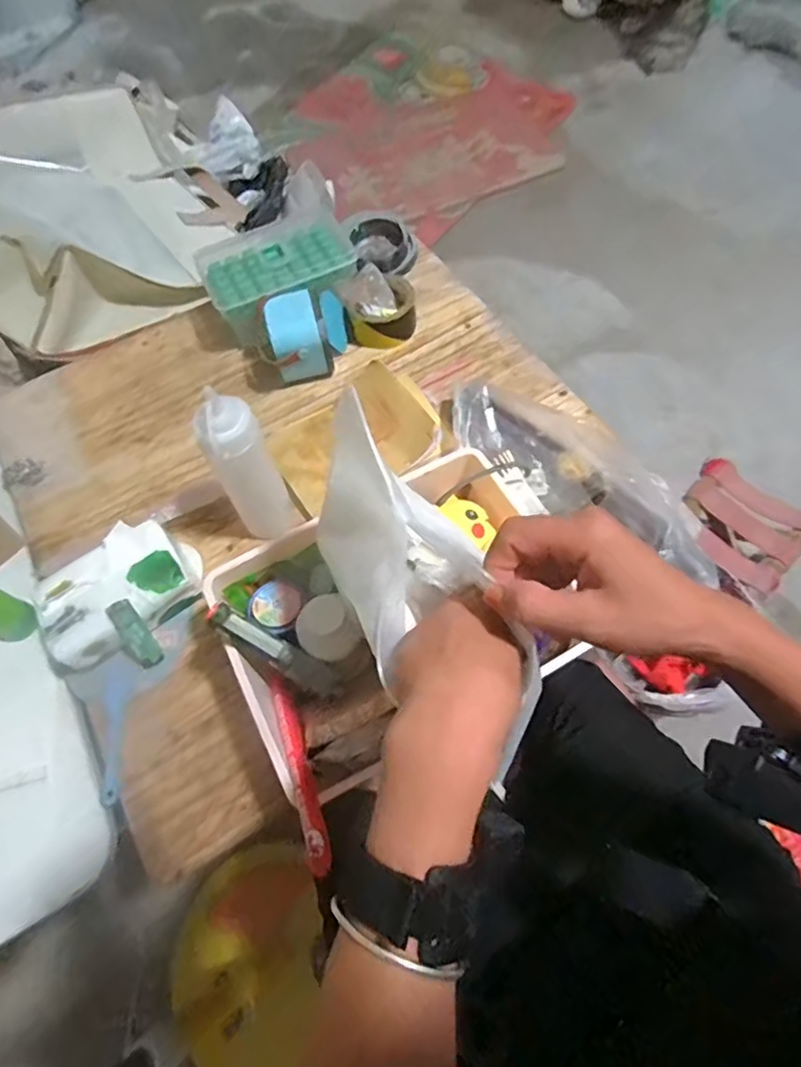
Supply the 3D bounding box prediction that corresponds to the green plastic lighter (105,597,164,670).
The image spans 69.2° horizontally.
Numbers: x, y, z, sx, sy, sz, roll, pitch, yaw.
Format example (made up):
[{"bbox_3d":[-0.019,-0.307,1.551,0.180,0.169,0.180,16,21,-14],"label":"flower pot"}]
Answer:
[{"bbox_3d":[-0.263,0.101,0.577,0.025,0.081,0.011,-23,29,-9],"label":"green plastic lighter"}]

